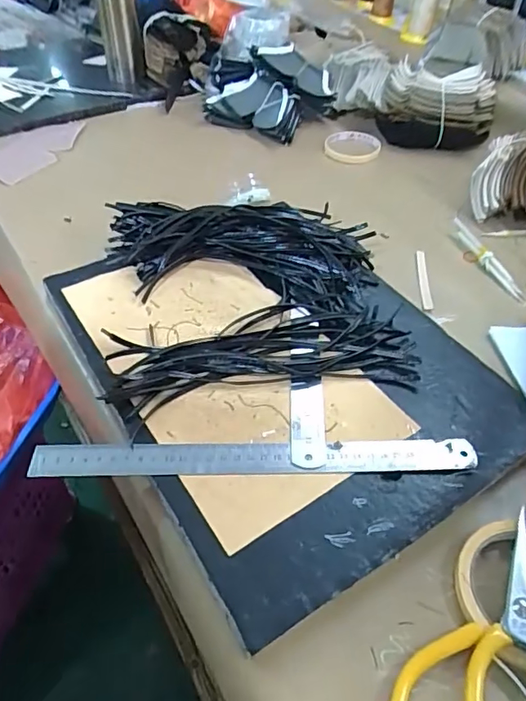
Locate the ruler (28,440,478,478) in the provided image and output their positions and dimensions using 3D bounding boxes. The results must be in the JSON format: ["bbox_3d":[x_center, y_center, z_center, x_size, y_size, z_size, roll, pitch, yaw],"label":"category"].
[{"bbox_3d":[-0.005,0.079,0.384,0.319,0.006,0.024,-1,53,-2],"label":"ruler"}]

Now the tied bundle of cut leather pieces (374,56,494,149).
[{"bbox_3d":[0.268,-0.374,0.802,0.162,0.097,0.119,16,46,12],"label":"tied bundle of cut leather pieces"}]

